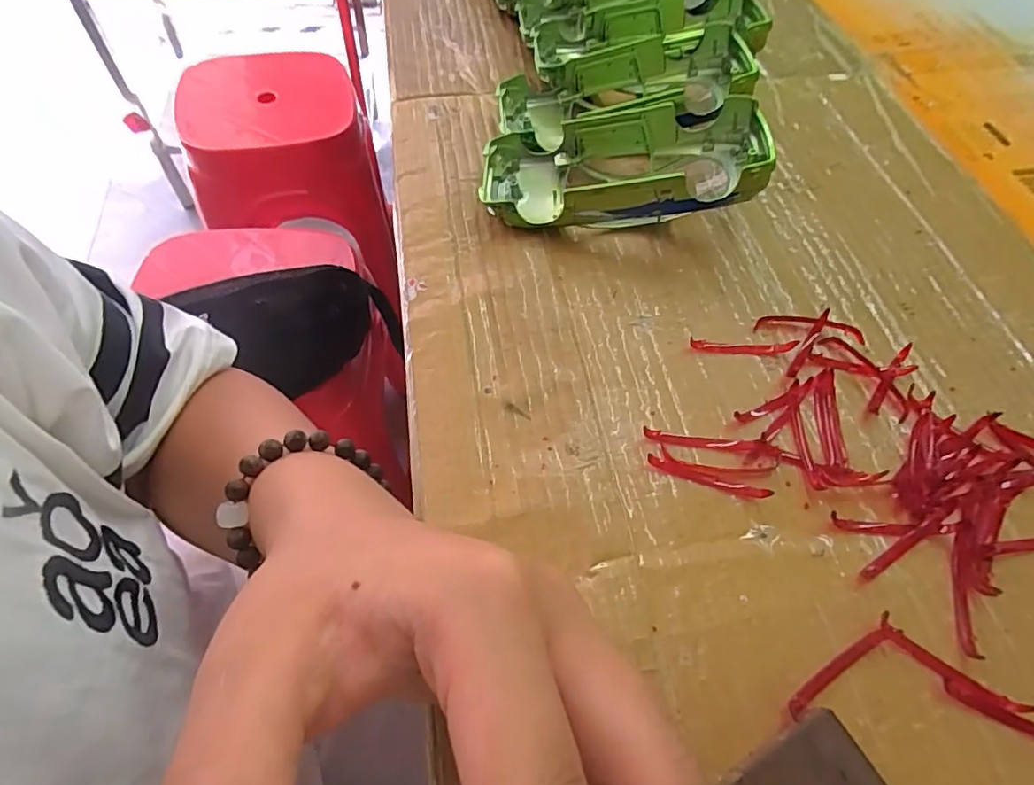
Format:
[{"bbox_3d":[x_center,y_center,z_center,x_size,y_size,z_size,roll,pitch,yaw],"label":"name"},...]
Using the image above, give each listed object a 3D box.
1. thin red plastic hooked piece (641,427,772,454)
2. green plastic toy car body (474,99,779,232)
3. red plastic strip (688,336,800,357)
[{"bbox_3d":[0.072,0.018,0.208,0.047,0.004,0.005,7,59,1],"label":"thin red plastic hooked piece"},{"bbox_3d":[0.050,-0.106,0.261,0.132,0.041,0.064,4,59,0],"label":"green plastic toy car body"},{"bbox_3d":[0.096,-0.019,0.231,0.043,0.005,0.006,4,59,0],"label":"red plastic strip"}]

